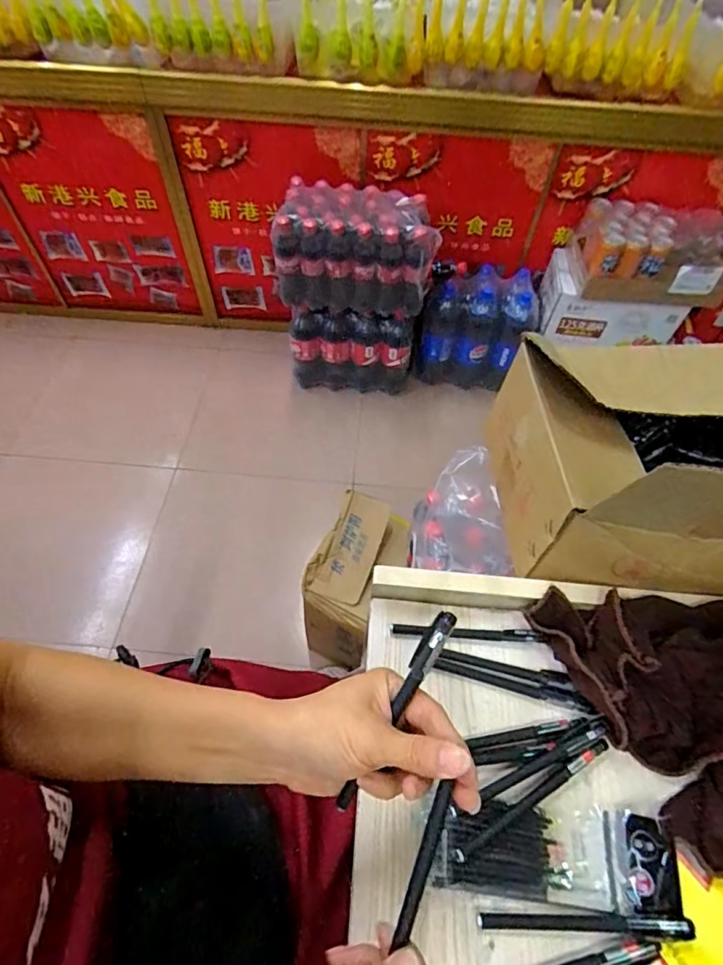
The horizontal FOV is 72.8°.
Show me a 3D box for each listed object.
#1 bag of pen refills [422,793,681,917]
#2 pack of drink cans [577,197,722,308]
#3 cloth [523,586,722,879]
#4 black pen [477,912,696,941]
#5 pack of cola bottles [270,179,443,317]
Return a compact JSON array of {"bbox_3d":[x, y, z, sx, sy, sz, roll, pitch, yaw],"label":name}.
[{"bbox_3d":[0.131,0.266,0.353,0.175,0.011,0.059,6,56,3],"label":"bag of pen refills"},{"bbox_3d":[0.714,-0.554,1.199,0.354,0.154,0.196,11,56,6],"label":"pack of drink cans"},{"bbox_3d":[0.256,0.167,0.389,0.154,0.062,0.212,-16,58,-12],"label":"cloth"},{"bbox_3d":[0.151,0.299,0.332,0.140,0.012,0.012,2,56,0],"label":"black pen"},{"bbox_3d":[-0.007,-0.570,1.230,0.376,0.257,0.211,12,57,7],"label":"pack of cola bottles"}]

